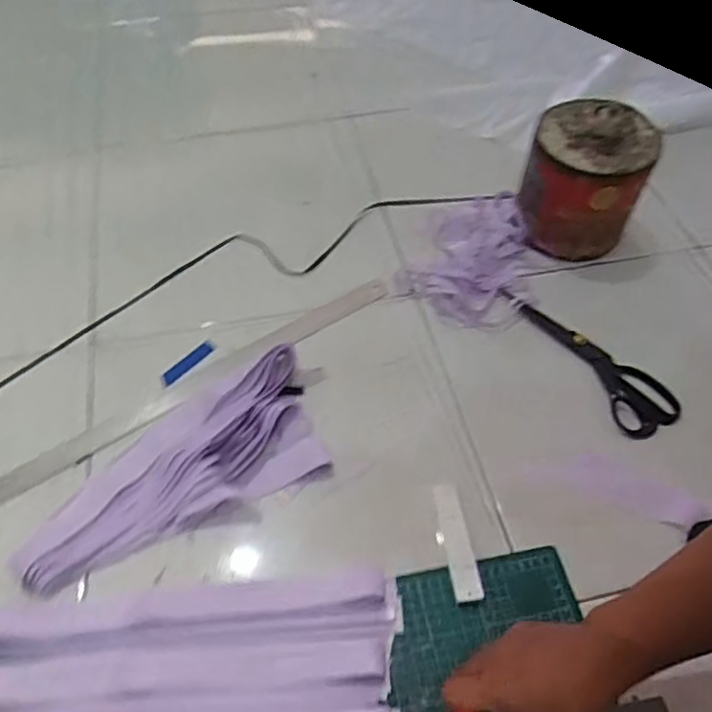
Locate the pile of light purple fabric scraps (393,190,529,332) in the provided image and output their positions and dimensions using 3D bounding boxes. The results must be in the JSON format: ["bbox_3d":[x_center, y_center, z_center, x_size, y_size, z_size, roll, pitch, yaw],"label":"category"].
[{"bbox_3d":[0.162,-0.138,0.848,0.156,0.029,0.220,26,58,16],"label":"pile of light purple fabric scraps"}]

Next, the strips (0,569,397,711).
[{"bbox_3d":[-0.149,0.269,0.541,0.361,0.010,0.147,-4,55,-5],"label":"strips"}]

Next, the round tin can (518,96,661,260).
[{"bbox_3d":[0.290,-0.229,0.825,0.140,0.167,0.137,1,54,-1],"label":"round tin can"}]

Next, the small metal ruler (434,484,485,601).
[{"bbox_3d":[0.098,0.178,0.626,0.027,0.006,0.120,-7,47,-5],"label":"small metal ruler"}]

